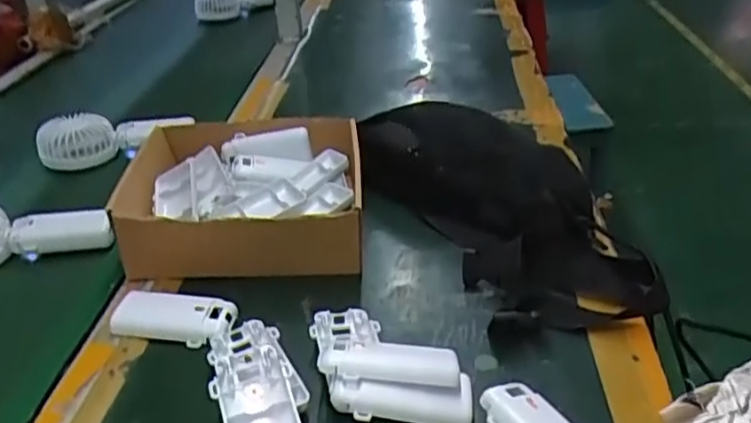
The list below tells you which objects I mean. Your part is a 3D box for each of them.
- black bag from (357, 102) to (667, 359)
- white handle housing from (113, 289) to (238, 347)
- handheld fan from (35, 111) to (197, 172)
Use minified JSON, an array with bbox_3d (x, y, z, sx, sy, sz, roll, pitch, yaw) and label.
[{"bbox_3d":[0.106,-0.012,0.606,0.169,0.049,0.328,-16,33,-18],"label":"black bag"},{"bbox_3d":[-0.163,0.084,0.529,0.098,0.013,0.043,4,32,14],"label":"white handle housing"},{"bbox_3d":[-0.321,-0.095,0.816,0.174,0.052,0.064,-17,35,-17],"label":"handheld fan"}]

